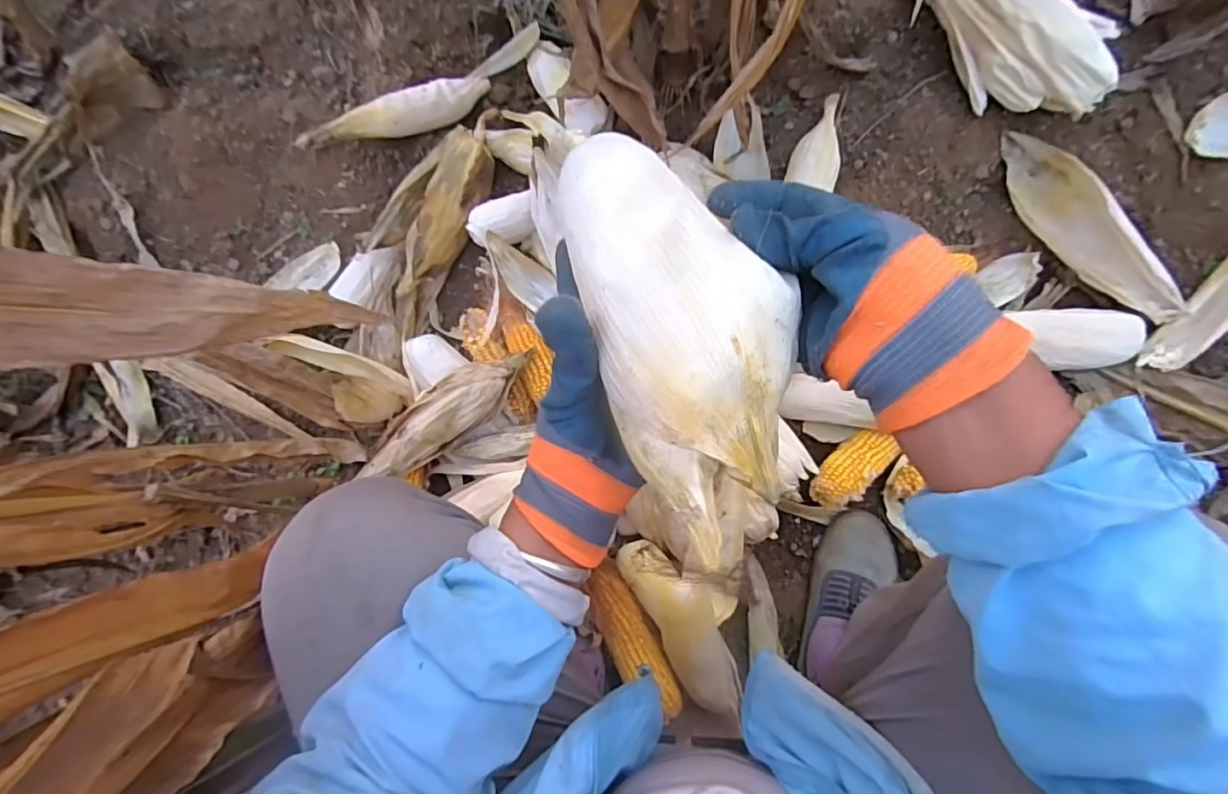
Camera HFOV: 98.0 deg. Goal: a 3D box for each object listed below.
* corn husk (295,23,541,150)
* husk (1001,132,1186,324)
[{"bbox_3d":[-0.251,-0.398,0.706,0.339,0.060,0.060,-29,83,-9],"label":"corn husk"},{"bbox_3d":[0.542,-0.193,0.612,0.060,0.040,0.272,-36,82,2],"label":"husk"}]

